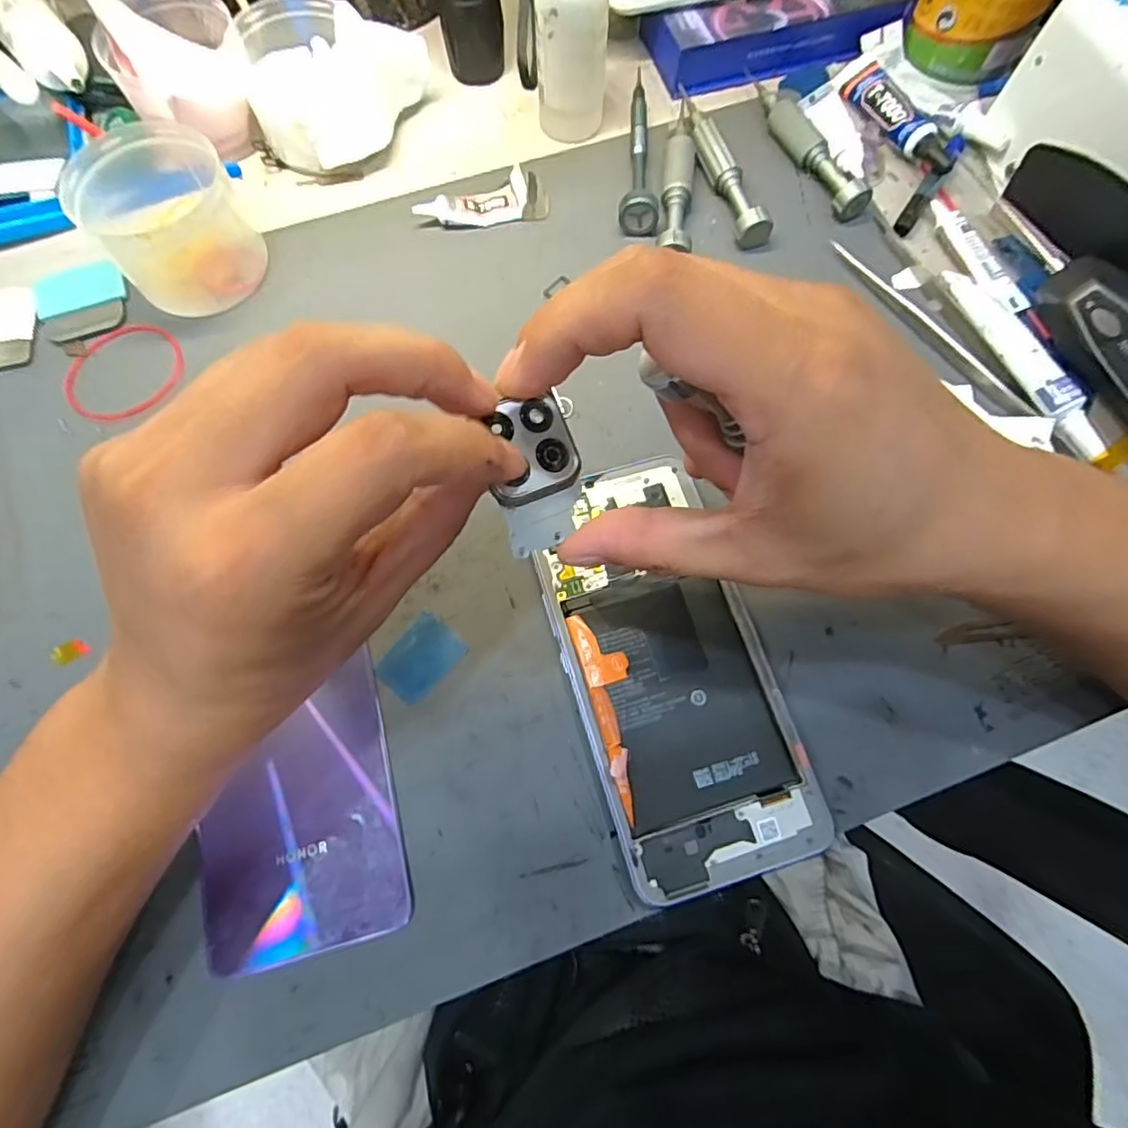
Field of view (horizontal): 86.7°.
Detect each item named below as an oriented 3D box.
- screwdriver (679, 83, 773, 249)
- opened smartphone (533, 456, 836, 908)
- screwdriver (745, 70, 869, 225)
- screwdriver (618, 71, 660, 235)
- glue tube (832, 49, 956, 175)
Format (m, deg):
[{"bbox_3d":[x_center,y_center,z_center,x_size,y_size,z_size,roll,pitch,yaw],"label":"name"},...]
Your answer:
[{"bbox_3d":[0.079,-0.207,0.309,0.016,0.016,0.105,-17,73,-5],"label":"screwdriver"},{"bbox_3d":[0.038,0.037,0.230,0.073,0.013,0.157,-16,73,-5],"label":"opened smartphone"},{"bbox_3d":[0.124,-0.223,0.313,0.015,0.016,0.108,-22,74,-7],"label":"screwdriver"},{"bbox_3d":[0.040,-0.225,0.312,0.019,0.015,0.119,3,72,1],"label":"screwdriver"},{"bbox_3d":[0.179,-0.243,0.322,0.027,0.015,0.095,-21,73,-6],"label":"glue tube"}]

